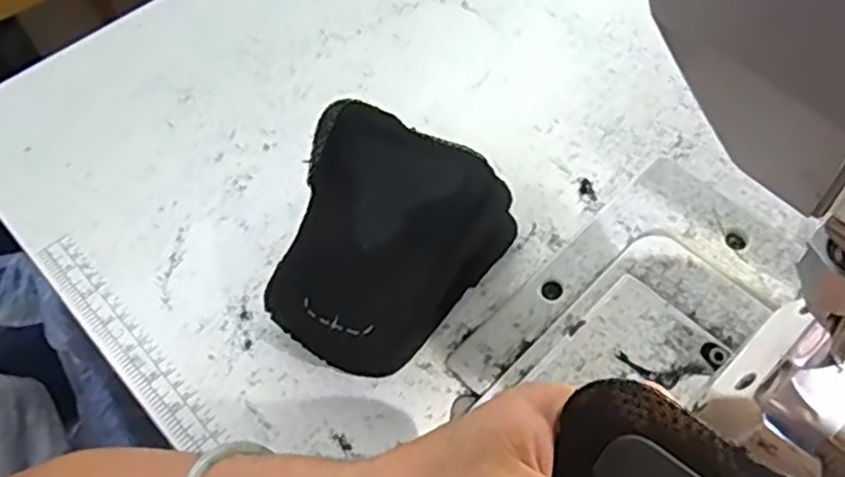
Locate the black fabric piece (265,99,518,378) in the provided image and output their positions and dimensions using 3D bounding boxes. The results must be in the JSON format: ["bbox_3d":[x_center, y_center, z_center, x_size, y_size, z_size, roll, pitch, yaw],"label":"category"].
[{"bbox_3d":[-0.021,0.008,0.411,0.118,0.094,0.128,21,60,15],"label":"black fabric piece"}]

